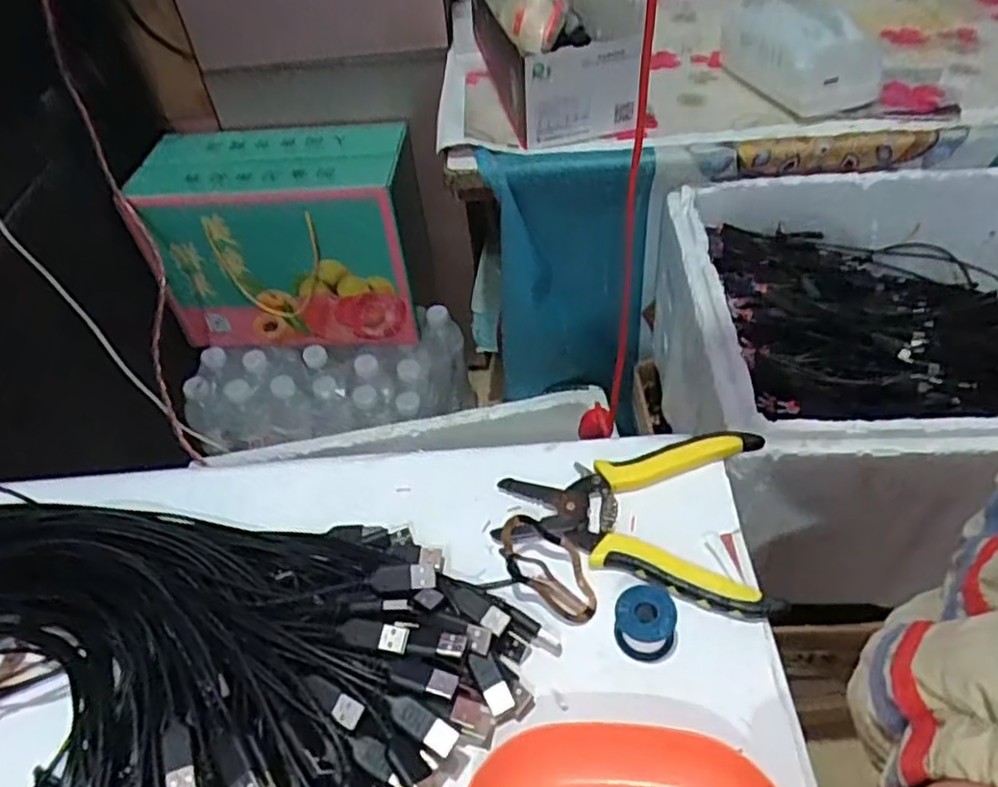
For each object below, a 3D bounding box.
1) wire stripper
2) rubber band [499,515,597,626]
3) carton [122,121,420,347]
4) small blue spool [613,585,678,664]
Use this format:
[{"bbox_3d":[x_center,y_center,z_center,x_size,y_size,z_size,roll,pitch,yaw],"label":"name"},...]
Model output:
[{"bbox_3d":[0.078,0.065,0.421,0.154,0.020,0.117,5,48,12],"label":"wire stripper"},{"bbox_3d":[0.026,0.094,0.391,0.042,0.023,0.060,-13,47,-5],"label":"rubber band"},{"bbox_3d":[-0.267,-0.205,0.951,0.318,0.235,0.171,1,47,6],"label":"carton"},{"bbox_3d":[0.075,0.117,0.366,0.030,0.026,0.029,-4,47,4],"label":"small blue spool"}]

